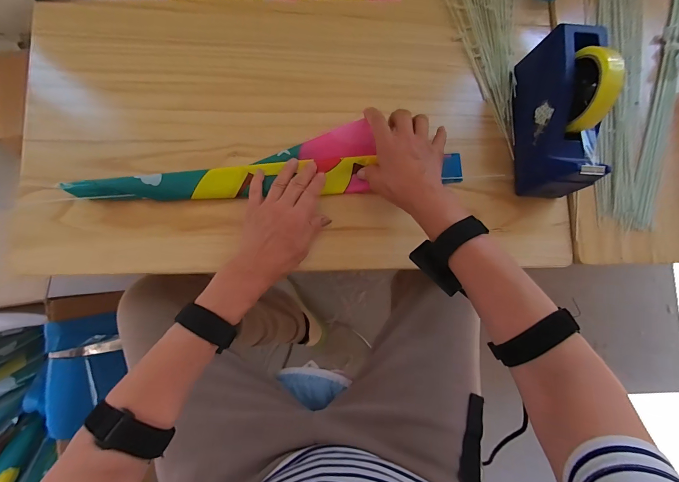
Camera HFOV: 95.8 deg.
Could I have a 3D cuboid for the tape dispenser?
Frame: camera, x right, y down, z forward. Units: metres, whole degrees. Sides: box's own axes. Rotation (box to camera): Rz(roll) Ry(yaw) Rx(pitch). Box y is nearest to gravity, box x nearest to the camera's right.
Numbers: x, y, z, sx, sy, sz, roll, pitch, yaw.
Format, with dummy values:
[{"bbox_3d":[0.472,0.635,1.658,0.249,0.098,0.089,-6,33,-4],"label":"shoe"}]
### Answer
[{"bbox_3d":[0.298,-0.170,0.405,0.065,0.120,0.199,0,84,-4],"label":"tape dispenser"}]

